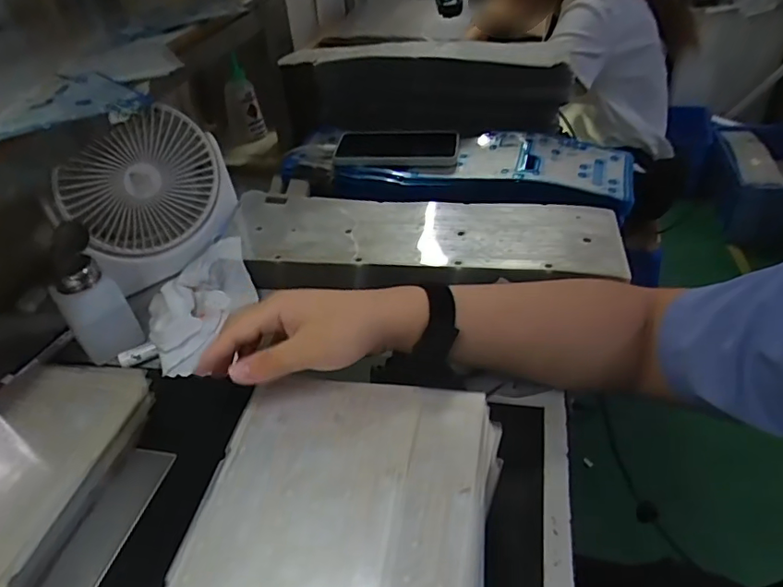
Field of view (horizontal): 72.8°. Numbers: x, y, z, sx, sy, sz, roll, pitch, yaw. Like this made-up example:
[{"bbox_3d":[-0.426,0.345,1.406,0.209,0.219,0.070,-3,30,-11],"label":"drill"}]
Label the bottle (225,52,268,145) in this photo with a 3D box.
[{"bbox_3d":[-0.264,-0.333,0.934,0.064,0.131,0.036,-17,40,-13],"label":"bottle"}]

